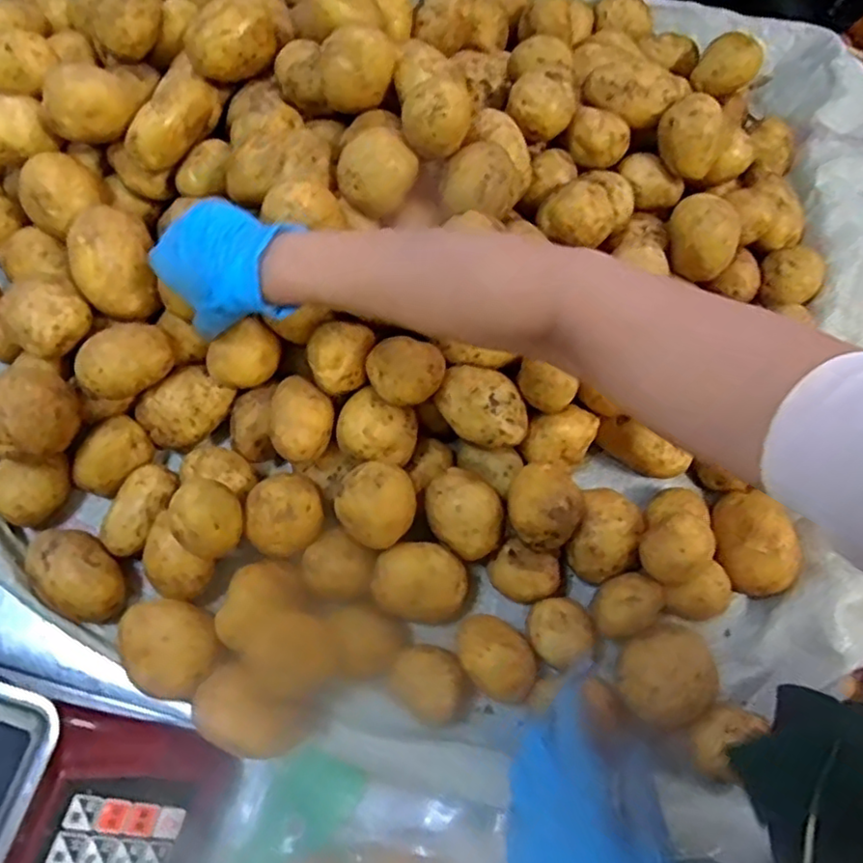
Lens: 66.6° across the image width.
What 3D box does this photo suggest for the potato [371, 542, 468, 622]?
[{"bbox_3d":[-0.010,0.121,0.530,0.074,0.048,0.057,3,70,-1],"label":"potato"}]

